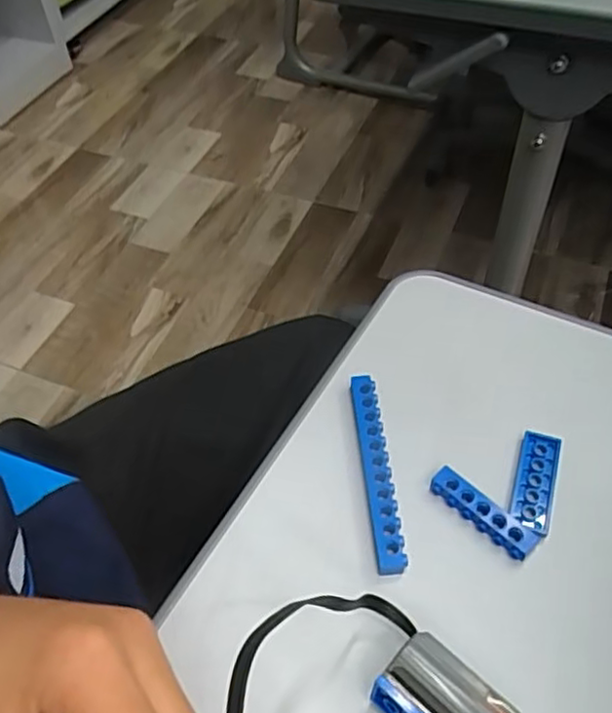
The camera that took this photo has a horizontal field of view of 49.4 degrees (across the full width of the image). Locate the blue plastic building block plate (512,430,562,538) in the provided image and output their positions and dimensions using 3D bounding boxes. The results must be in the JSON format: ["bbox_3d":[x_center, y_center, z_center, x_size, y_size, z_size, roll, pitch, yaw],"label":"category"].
[{"bbox_3d":[0.098,0.053,0.283,0.016,0.005,0.046,13,52,15],"label":"blue plastic building block plate"}]

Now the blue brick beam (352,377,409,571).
[{"bbox_3d":[0.031,0.048,0.291,0.012,0.009,0.092,-6,50,0],"label":"blue brick beam"}]

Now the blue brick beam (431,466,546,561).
[{"bbox_3d":[0.073,0.064,0.274,0.047,0.007,0.013,34,60,28],"label":"blue brick beam"}]

